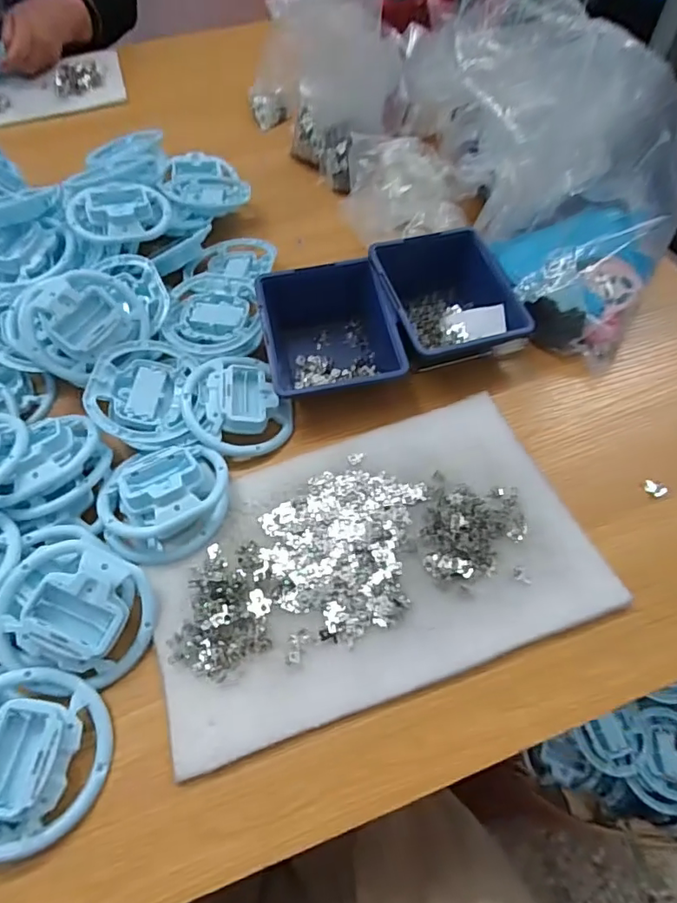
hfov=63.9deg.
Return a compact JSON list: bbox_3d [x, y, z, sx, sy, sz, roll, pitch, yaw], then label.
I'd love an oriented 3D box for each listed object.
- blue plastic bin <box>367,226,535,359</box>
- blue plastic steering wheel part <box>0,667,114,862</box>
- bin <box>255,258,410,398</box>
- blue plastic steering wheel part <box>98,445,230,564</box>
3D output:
[{"bbox_3d":[0.106,-0.152,0.540,0.128,0.061,0.137,-15,60,-7],"label":"blue plastic bin"},{"bbox_3d":[-0.200,0.192,0.341,0.095,0.038,0.102,0,60,0],"label":"blue plastic steering wheel part"},{"bbox_3d":[-0.009,-0.111,0.526,0.122,0.061,0.138,-10,59,-4],"label":"bin"},{"bbox_3d":[-0.140,0.037,0.433,0.101,0.030,0.089,-14,61,-8],"label":"blue plastic steering wheel part"}]

